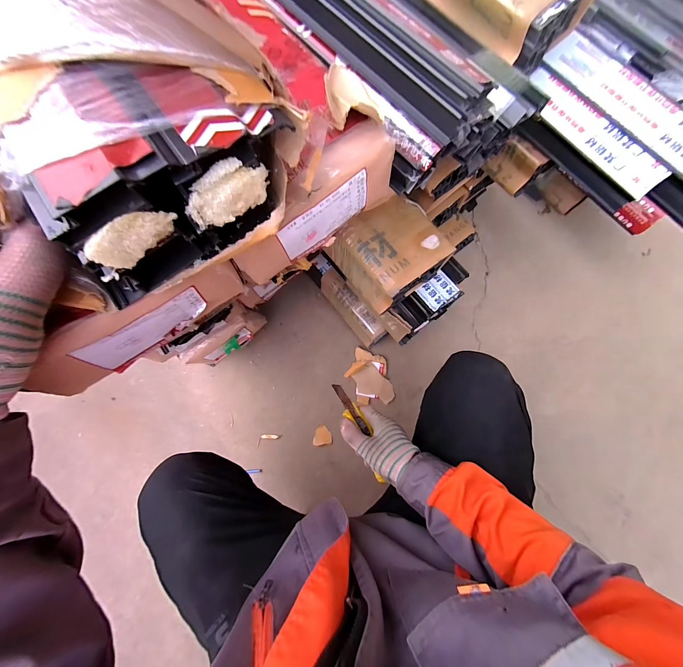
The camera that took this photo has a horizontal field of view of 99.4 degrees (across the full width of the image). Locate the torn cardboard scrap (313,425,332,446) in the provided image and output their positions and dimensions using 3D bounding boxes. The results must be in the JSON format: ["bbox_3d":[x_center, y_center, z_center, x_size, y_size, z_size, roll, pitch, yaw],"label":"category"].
[{"bbox_3d":[-0.049,0.268,0.764,0.049,0.013,0.051,-1,80,4],"label":"torn cardboard scrap"}]

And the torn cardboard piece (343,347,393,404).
[{"bbox_3d":[0.073,0.115,0.778,0.106,0.013,0.150,-15,79,1],"label":"torn cardboard piece"}]

